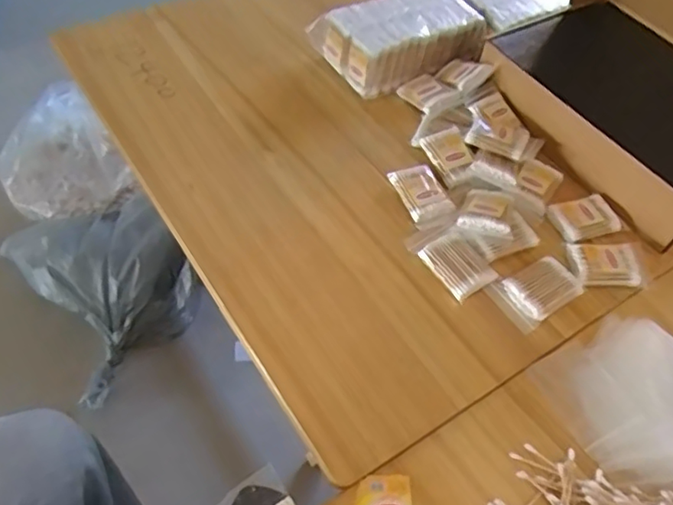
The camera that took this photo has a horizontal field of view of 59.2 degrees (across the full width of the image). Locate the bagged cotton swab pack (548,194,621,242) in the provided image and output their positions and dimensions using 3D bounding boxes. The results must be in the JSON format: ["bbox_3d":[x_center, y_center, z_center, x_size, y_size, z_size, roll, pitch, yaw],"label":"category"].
[{"bbox_3d":[0.302,-0.041,0.720,0.078,0.014,0.054,-13,56,-14],"label":"bagged cotton swab pack"}]

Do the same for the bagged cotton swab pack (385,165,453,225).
[{"bbox_3d":[0.105,-0.071,0.729,0.054,0.024,0.084,-17,57,-17],"label":"bagged cotton swab pack"}]

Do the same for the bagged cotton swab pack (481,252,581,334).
[{"bbox_3d":[0.218,0.041,0.650,0.091,0.018,0.063,-29,61,-23],"label":"bagged cotton swab pack"}]

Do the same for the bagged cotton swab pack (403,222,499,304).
[{"bbox_3d":[0.130,0.006,0.670,0.059,0.019,0.096,-29,61,-24],"label":"bagged cotton swab pack"}]

